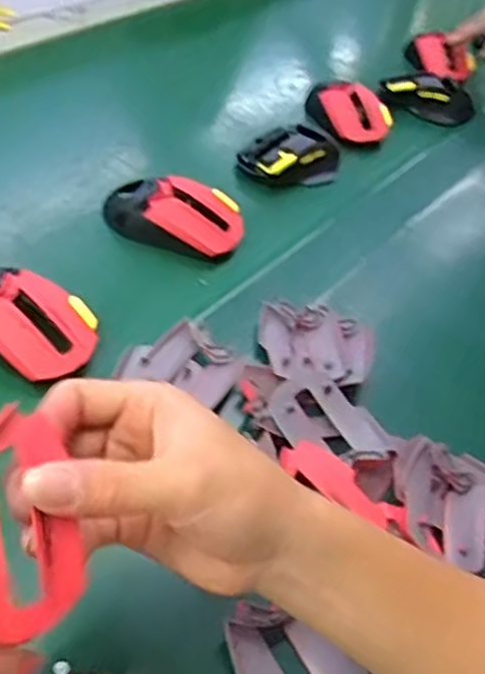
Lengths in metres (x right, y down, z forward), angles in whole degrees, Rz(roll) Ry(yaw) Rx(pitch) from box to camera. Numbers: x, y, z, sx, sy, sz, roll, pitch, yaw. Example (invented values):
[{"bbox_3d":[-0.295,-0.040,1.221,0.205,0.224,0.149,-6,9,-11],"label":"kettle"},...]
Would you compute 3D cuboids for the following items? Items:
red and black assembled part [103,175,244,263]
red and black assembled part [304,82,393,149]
[{"bbox_3d":[-0.059,-0.105,0.606,0.114,0.040,0.059,11,45,8],"label":"red and black assembled part"},{"bbox_3d":[0.111,-0.240,0.785,0.096,0.050,0.063,22,47,19],"label":"red and black assembled part"}]

